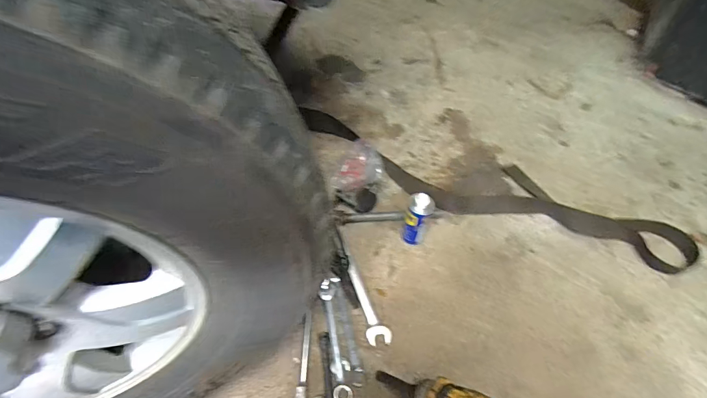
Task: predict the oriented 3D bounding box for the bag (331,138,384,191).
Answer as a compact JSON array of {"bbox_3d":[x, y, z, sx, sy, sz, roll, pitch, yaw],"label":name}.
[{"bbox_3d":[0.017,-0.081,0.929,0.113,0.054,0.150,15,56,9],"label":"bag"}]

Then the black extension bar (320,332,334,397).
[{"bbox_3d":[-0.050,0.322,0.694,0.018,0.017,0.127,-5,55,-5],"label":"black extension bar"}]

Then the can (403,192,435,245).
[{"bbox_3d":[0.140,0.043,0.792,0.048,0.154,0.055,18,57,11],"label":"can"}]

